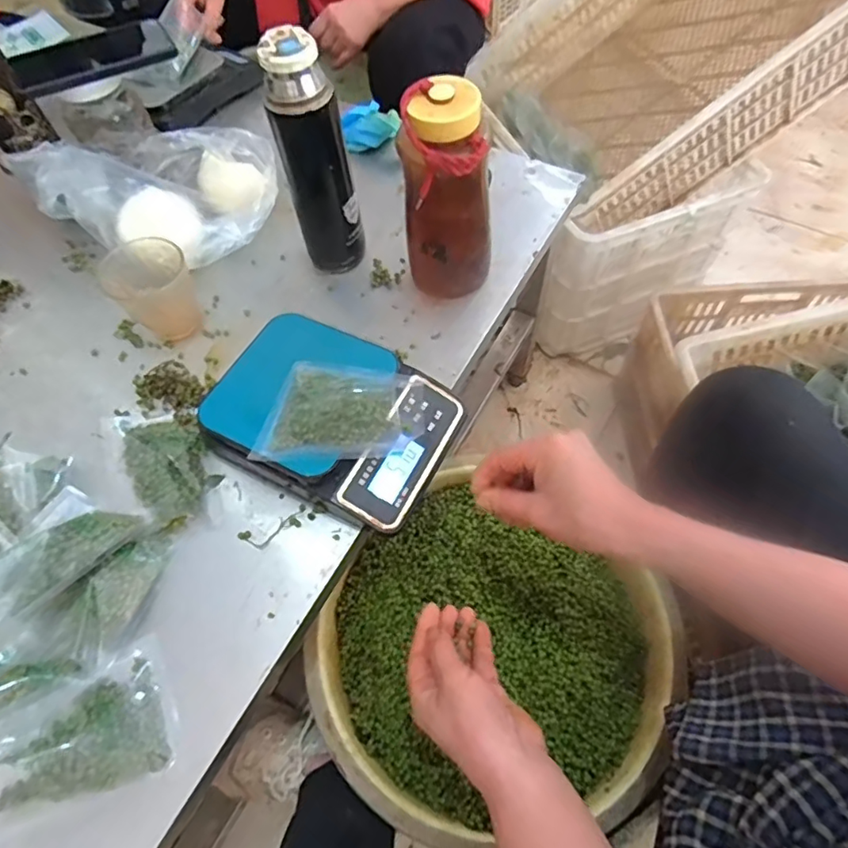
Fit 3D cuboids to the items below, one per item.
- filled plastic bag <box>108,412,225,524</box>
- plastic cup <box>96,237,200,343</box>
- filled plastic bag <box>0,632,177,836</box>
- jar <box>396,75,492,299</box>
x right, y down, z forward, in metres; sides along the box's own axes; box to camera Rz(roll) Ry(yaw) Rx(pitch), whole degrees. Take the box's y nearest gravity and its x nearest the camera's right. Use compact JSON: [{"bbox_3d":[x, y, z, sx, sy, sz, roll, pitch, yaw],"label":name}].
[{"bbox_3d":[-0.246,0.032,0.527,0.073,0.021,0.139,-33,64,-15],"label":"filled plastic bag"},{"bbox_3d":[-0.287,-0.145,0.589,0.079,0.087,0.091,-27,63,-12],"label":"plastic cup"},{"bbox_3d":[-0.262,0.231,0.404,0.140,0.035,0.092,-25,63,-11],"label":"filled plastic bag"},{"bbox_3d":[0.026,-0.212,0.543,0.088,0.202,0.075,6,61,6],"label":"jar"}]

